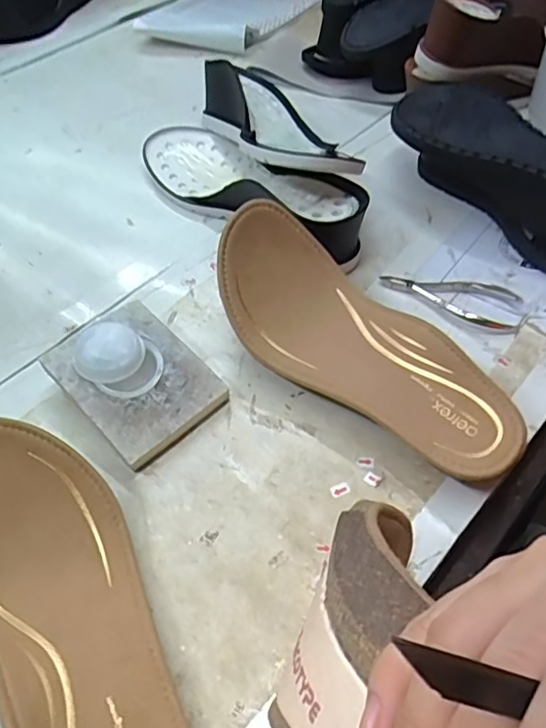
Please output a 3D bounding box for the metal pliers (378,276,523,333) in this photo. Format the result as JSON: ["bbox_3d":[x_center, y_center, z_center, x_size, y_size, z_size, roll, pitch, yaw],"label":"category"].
[{"bbox_3d":[0.128,-0.047,0.426,0.100,0.009,0.045,10,53,11],"label":"metal pliers"}]

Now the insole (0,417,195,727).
[{"bbox_3d":[-0.098,0.119,0.276,0.084,0.054,0.219,-31,56,-21],"label":"insole"}]

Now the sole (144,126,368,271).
[{"bbox_3d":[-0.021,-0.158,0.493,0.247,0.055,0.076,36,61,27],"label":"sole"}]

